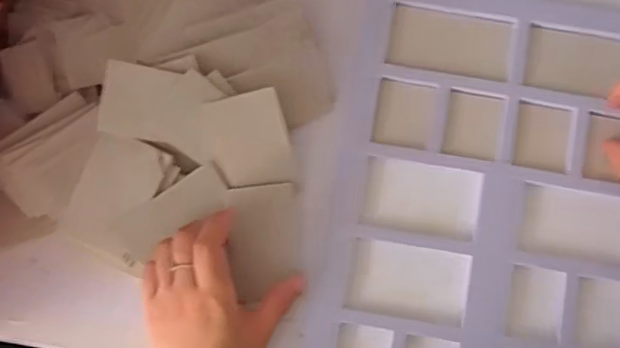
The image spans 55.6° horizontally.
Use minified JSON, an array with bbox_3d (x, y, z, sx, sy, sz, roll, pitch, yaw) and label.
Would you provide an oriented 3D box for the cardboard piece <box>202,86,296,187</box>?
[{"bbox_3d":[-0.045,-0.025,0.446,0.057,0.004,0.072,-12,108,-4],"label":"cardboard piece"}]

